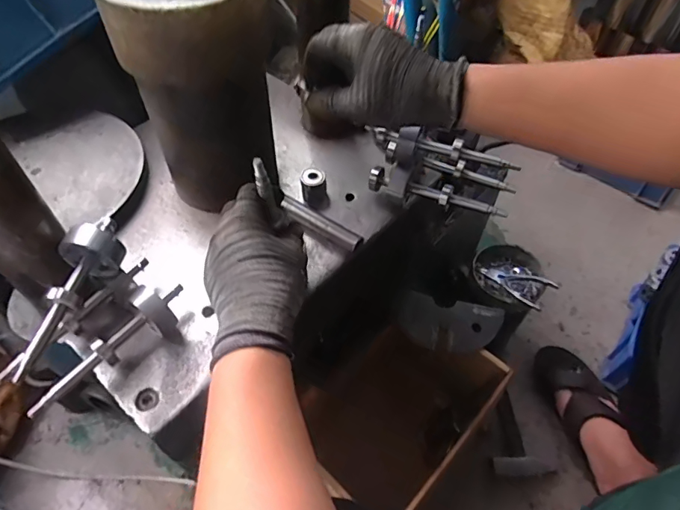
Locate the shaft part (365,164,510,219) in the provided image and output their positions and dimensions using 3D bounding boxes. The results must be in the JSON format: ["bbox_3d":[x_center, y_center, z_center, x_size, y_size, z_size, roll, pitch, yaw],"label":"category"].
[{"bbox_3d":[0.112,-0.070,0.552,0.164,0.023,0.024,22,55,15],"label":"shaft part"}]

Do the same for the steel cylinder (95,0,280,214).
[{"bbox_3d":[-0.137,-0.169,0.490,0.137,0.248,0.137,-14,54,-11],"label":"steel cylinder"}]

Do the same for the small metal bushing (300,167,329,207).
[{"bbox_3d":[-0.031,-0.083,0.571,0.031,0.033,0.033,-2,53,-3],"label":"small metal bushing"}]

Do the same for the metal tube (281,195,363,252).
[{"bbox_3d":[-0.024,-0.037,0.544,0.108,0.014,0.020,31,58,21],"label":"metal tube"}]

